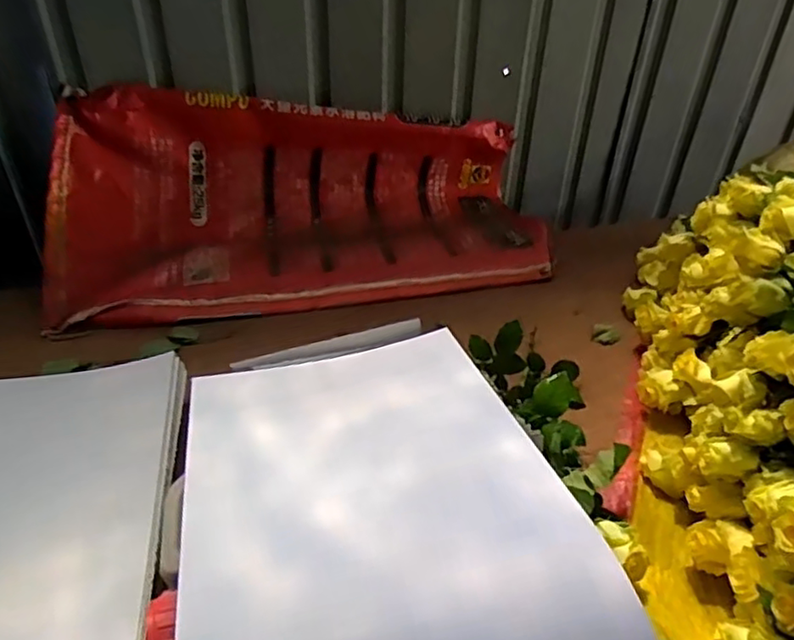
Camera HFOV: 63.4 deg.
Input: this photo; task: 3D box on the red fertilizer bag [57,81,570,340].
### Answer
[{"bbox_3d":[-0.119,-0.171,0.910,0.711,0.191,0.306,-8,38,-13],"label":"red fertilizer bag"}]

